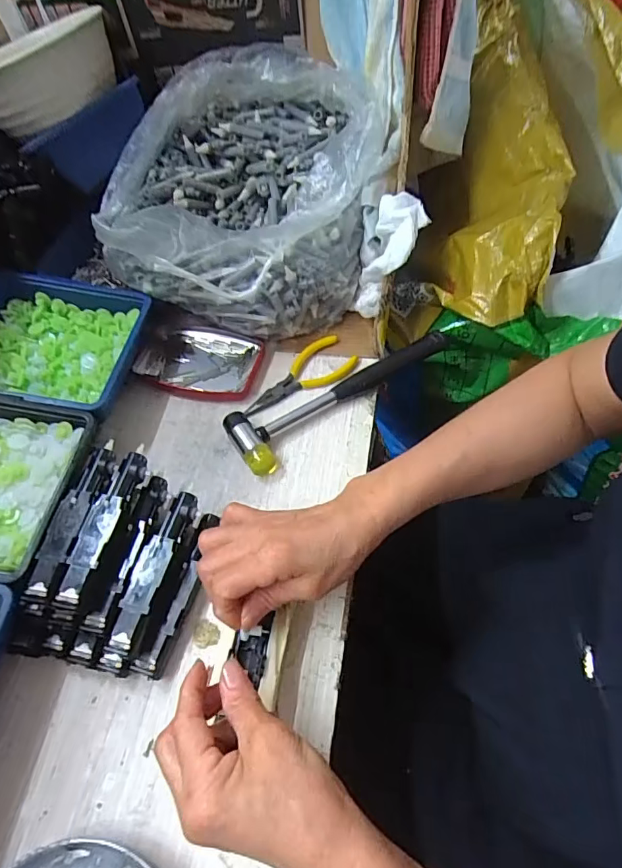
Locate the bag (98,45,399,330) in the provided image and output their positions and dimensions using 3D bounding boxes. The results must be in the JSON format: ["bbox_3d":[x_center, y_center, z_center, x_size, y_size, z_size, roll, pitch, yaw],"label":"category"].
[{"bbox_3d":[-0.060,-0.247,0.489,0.250,0.146,0.253,7,57,8],"label":"bag"}]

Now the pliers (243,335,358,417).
[{"bbox_3d":[-0.014,-0.057,0.469,0.119,0.010,0.046,-28,59,-14],"label":"pliers"}]

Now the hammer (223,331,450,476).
[{"bbox_3d":[0.030,-0.046,0.456,0.234,0.021,0.062,-32,60,-16],"label":"hammer"}]

